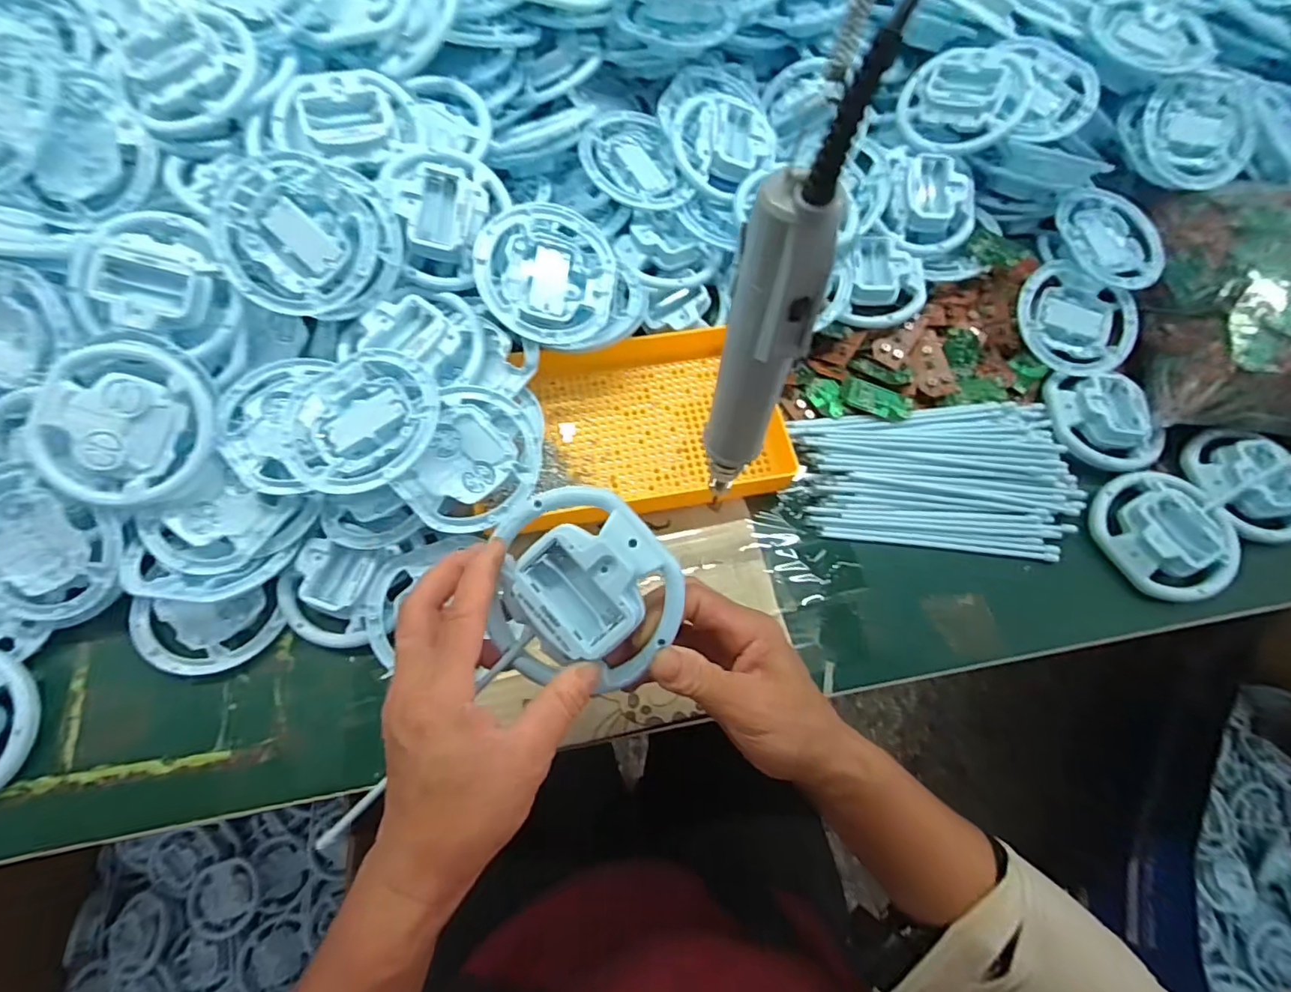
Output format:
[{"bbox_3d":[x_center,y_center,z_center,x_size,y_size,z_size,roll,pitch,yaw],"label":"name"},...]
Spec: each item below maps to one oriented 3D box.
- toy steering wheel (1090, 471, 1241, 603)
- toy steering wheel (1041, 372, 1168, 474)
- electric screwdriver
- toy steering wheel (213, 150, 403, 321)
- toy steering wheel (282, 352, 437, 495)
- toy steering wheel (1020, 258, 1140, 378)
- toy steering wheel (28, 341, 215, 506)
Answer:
[{"bbox_3d":[0.404,0.029,0.445,0.080,0.031,0.101,-20,71,-10],"label":"toy steering wheel"},{"bbox_3d":[0.386,-0.066,0.480,0.070,0.026,0.090,-4,69,-4],"label":"toy steering wheel"},{"bbox_3d":[0.049,-0.059,0.273,0.025,0.184,0.041,-20,71,-10],"label":"electric screwdriver"},{"bbox_3d":[-0.235,-0.182,0.401,0.114,0.021,0.106,-1,96,-7],"label":"toy steering wheel"},{"bbox_3d":[-0.188,-0.049,0.385,0.098,0.030,0.100,1,68,-3],"label":"toy steering wheel"},{"bbox_3d":[0.364,-0.148,0.487,0.097,0.014,0.089,0,82,2],"label":"toy steering wheel"},{"bbox_3d":[-0.342,-0.048,0.381,0.106,0.025,0.106,0,90,-13],"label":"toy steering wheel"}]

